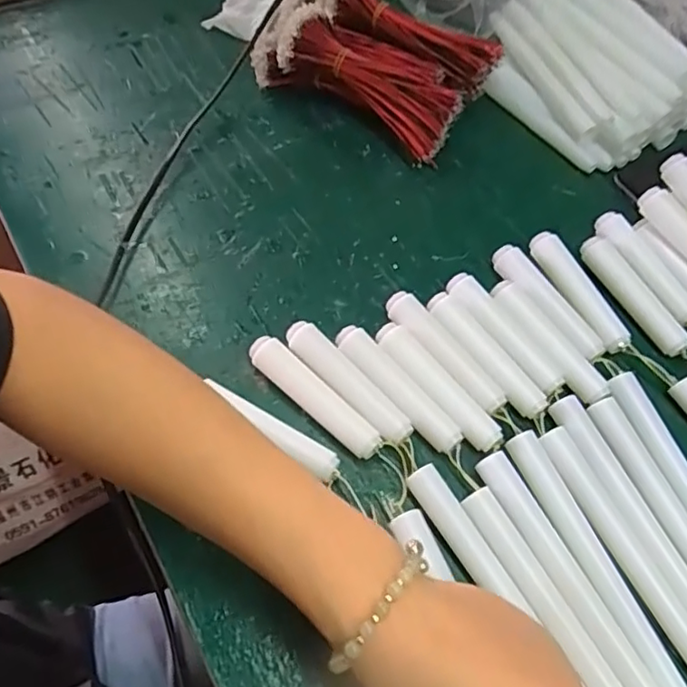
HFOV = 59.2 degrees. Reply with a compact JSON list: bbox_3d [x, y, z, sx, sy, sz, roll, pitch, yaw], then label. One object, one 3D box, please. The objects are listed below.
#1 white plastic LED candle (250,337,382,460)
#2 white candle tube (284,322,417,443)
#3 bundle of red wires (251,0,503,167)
[{"bbox_3d":[-0.016,0.029,0.332,0.089,0.016,0.017,38,65,19],"label":"white plastic LED candle"},{"bbox_3d":[0.002,0.022,0.337,0.019,0.014,0.089,-39,67,-22],"label":"white candle tube"},{"bbox_3d":[0.019,-0.213,0.451,0.171,0.065,0.108,24,61,12],"label":"bundle of red wires"}]

